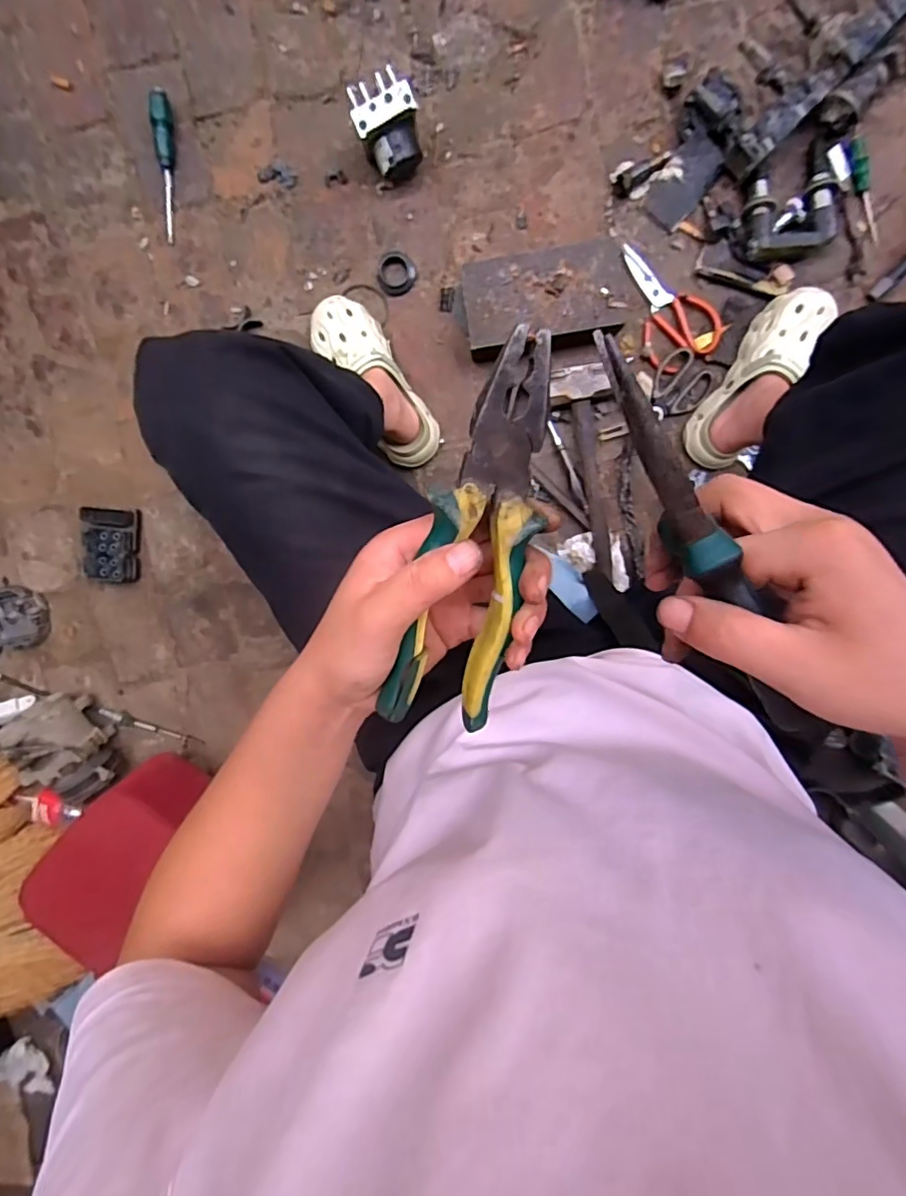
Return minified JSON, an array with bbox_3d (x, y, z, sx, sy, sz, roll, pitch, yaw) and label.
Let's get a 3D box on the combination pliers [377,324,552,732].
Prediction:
[{"bbox_3d":[0.010,-0.020,0.260,0.051,0.015,0.188,11,113,-4],"label":"combination pliers"}]

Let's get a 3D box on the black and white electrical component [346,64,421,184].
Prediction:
[{"bbox_3d":[-0.089,-0.646,0.773,0.084,0.083,0.095,-14,99,6],"label":"black and white electrical component"}]

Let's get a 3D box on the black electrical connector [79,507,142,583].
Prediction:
[{"bbox_3d":[-0.556,-0.084,0.912,0.086,0.046,0.123,7,101,2],"label":"black electrical connector"}]

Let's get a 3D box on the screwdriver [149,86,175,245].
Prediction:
[{"bbox_3d":[-0.423,-0.640,0.833,0.030,0.023,0.200,-1,99,4],"label":"screwdriver"}]

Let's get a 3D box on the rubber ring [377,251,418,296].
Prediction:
[{"bbox_3d":[-0.086,-0.484,0.841,0.059,0.017,0.054,1,99,4],"label":"rubber ring"}]

